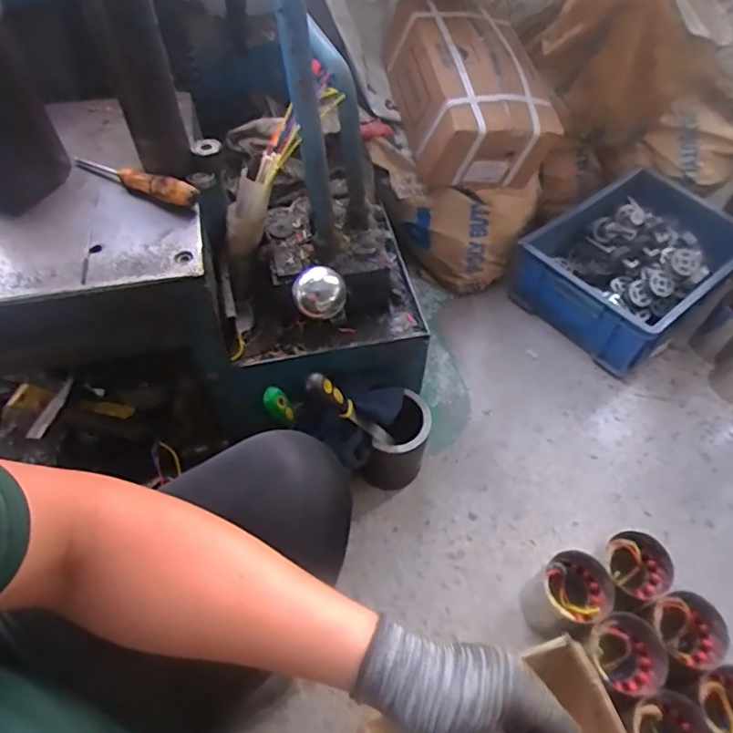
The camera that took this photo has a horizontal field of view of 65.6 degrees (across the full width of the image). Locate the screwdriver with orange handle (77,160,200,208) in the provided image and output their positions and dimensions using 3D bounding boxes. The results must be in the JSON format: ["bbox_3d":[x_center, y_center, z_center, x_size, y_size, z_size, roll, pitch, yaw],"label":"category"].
[{"bbox_3d":[-0.278,-0.225,0.677,0.169,0.025,0.035,13,56,9],"label":"screwdriver with orange handle"}]

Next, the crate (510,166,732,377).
[{"bbox_3d":[0.529,-0.206,1.151,0.412,0.137,0.311,-33,61,-21],"label":"crate"}]

